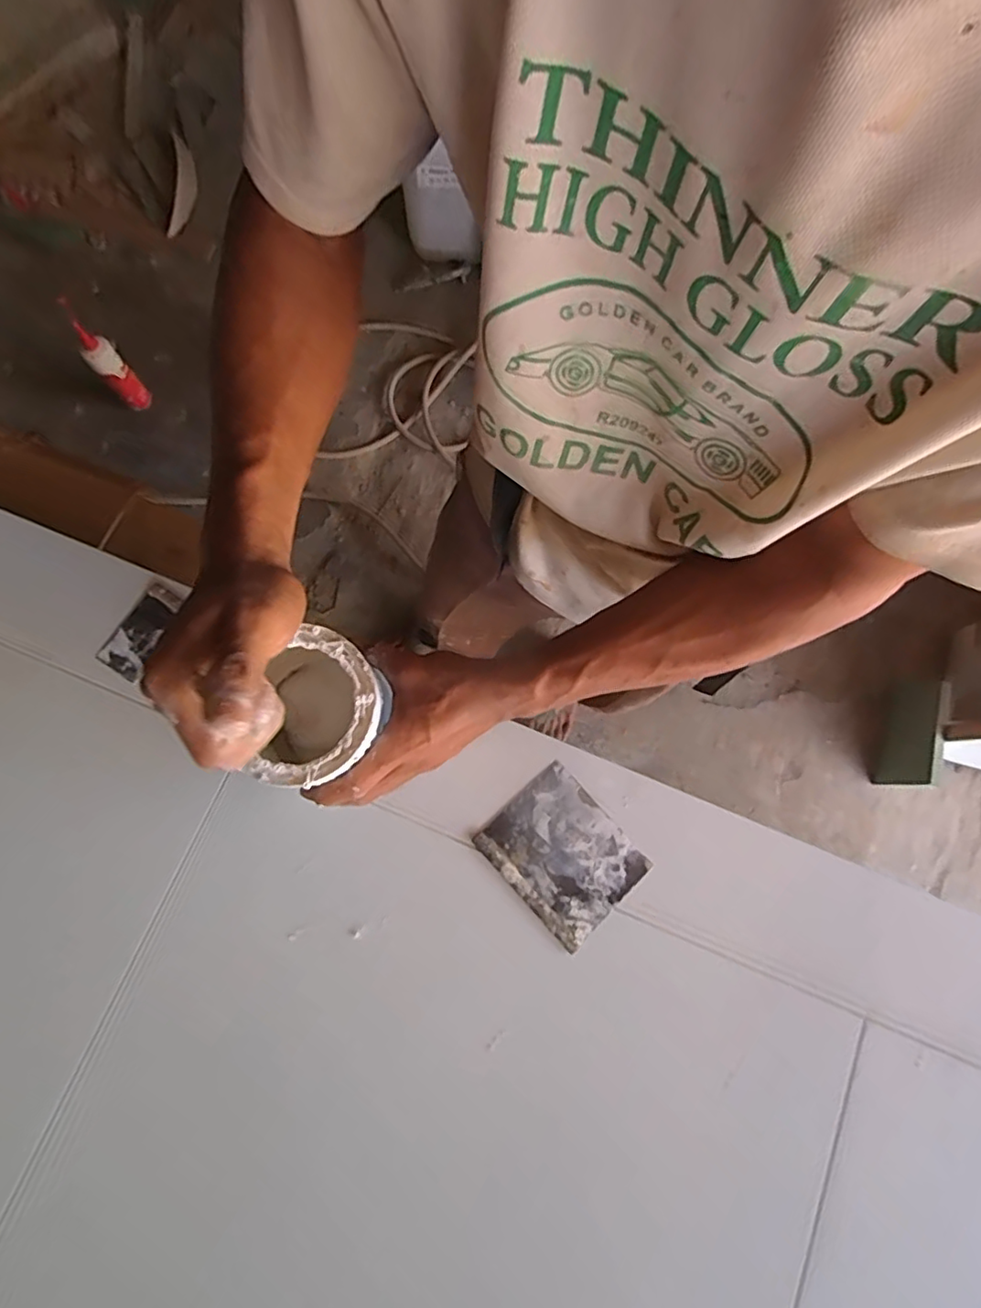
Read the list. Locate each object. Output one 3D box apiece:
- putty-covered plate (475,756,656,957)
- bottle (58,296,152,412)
[{"bbox_3d":[0.061,0.168,0.502,0.099,0.006,0.119,-42,81,-9],"label":"putty-covered plate"},{"bbox_3d":[-0.867,-0.655,1.363,0.068,0.224,0.065,-39,80,-8],"label":"bottle"}]

